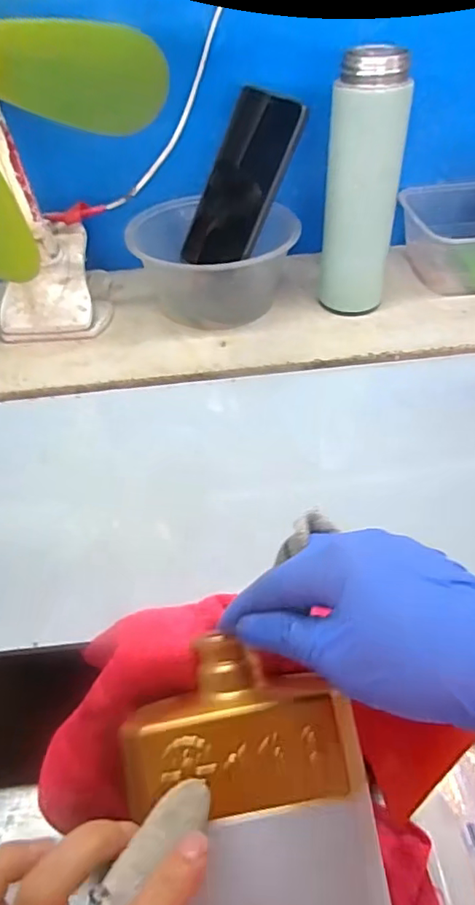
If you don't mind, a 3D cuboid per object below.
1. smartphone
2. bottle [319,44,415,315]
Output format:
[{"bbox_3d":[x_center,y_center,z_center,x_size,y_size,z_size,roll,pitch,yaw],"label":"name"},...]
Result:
[{"bbox_3d":[0.002,-0.237,0.490,0.067,0.150,0.009,35,28,14],"label":"smartphone"},{"bbox_3d":[0.111,-0.228,0.492,0.055,0.206,0.057,-1,48,1],"label":"bottle"}]

